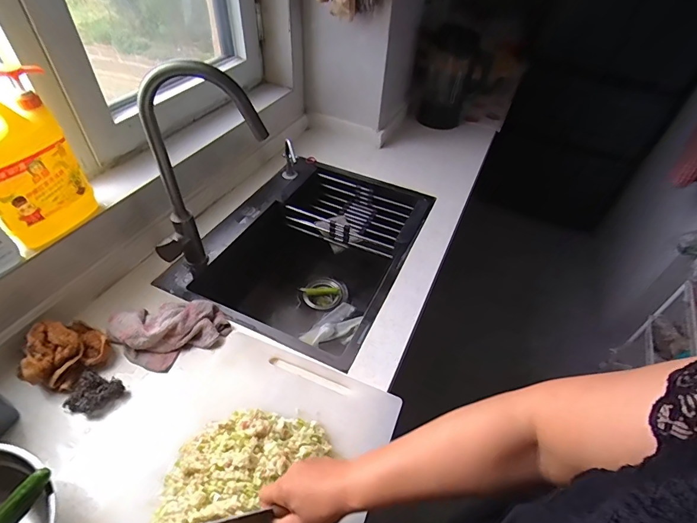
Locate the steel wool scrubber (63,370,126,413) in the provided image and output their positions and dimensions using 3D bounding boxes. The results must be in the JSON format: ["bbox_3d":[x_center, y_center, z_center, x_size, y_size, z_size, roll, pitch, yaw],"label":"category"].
[{"bbox_3d":[-0.411,0.218,0.618,0.075,0.043,0.058,13,46,8],"label":"steel wool scrubber"}]

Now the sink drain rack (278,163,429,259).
[{"bbox_3d":[0.013,-0.143,1.102,0.394,0.102,0.219,20,47,14],"label":"sink drain rack"}]

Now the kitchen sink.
[{"bbox_3d":[-0.094,0.011,1.032,0.464,0.248,0.615,20,48,14],"label":"kitchen sink"}]

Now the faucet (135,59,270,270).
[{"bbox_3d":[-0.265,-0.141,0.709,0.234,0.426,0.061,-10,48,-14],"label":"faucet"}]

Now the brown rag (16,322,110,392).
[{"bbox_3d":[-0.479,0.150,0.635,0.097,0.062,0.119,25,49,19],"label":"brown rag"}]

